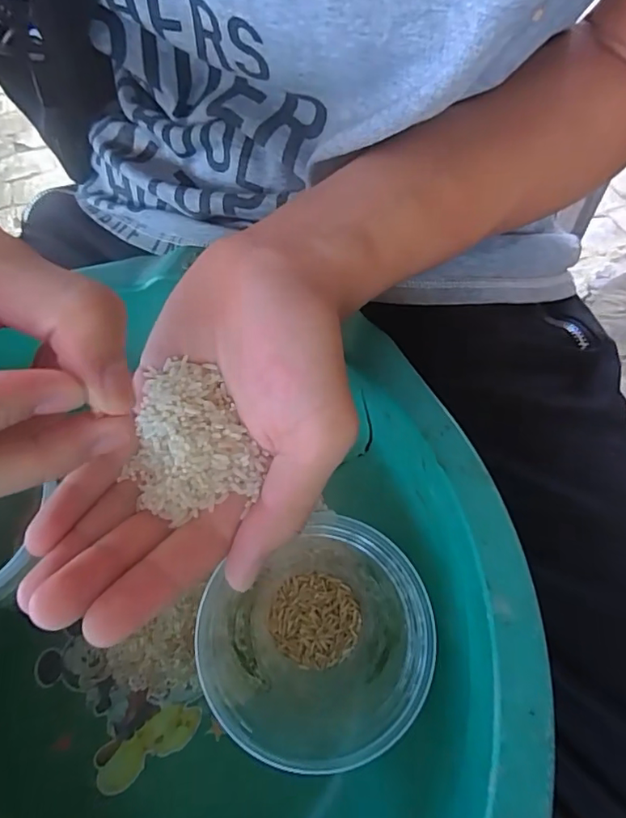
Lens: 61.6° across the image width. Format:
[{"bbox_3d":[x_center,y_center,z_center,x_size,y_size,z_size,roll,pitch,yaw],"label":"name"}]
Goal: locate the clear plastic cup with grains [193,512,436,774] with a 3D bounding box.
[{"bbox_3d":[0.003,0.119,0.262,0.090,0.135,0.092,-1,59,2],"label":"clear plastic cup with grains"}]

